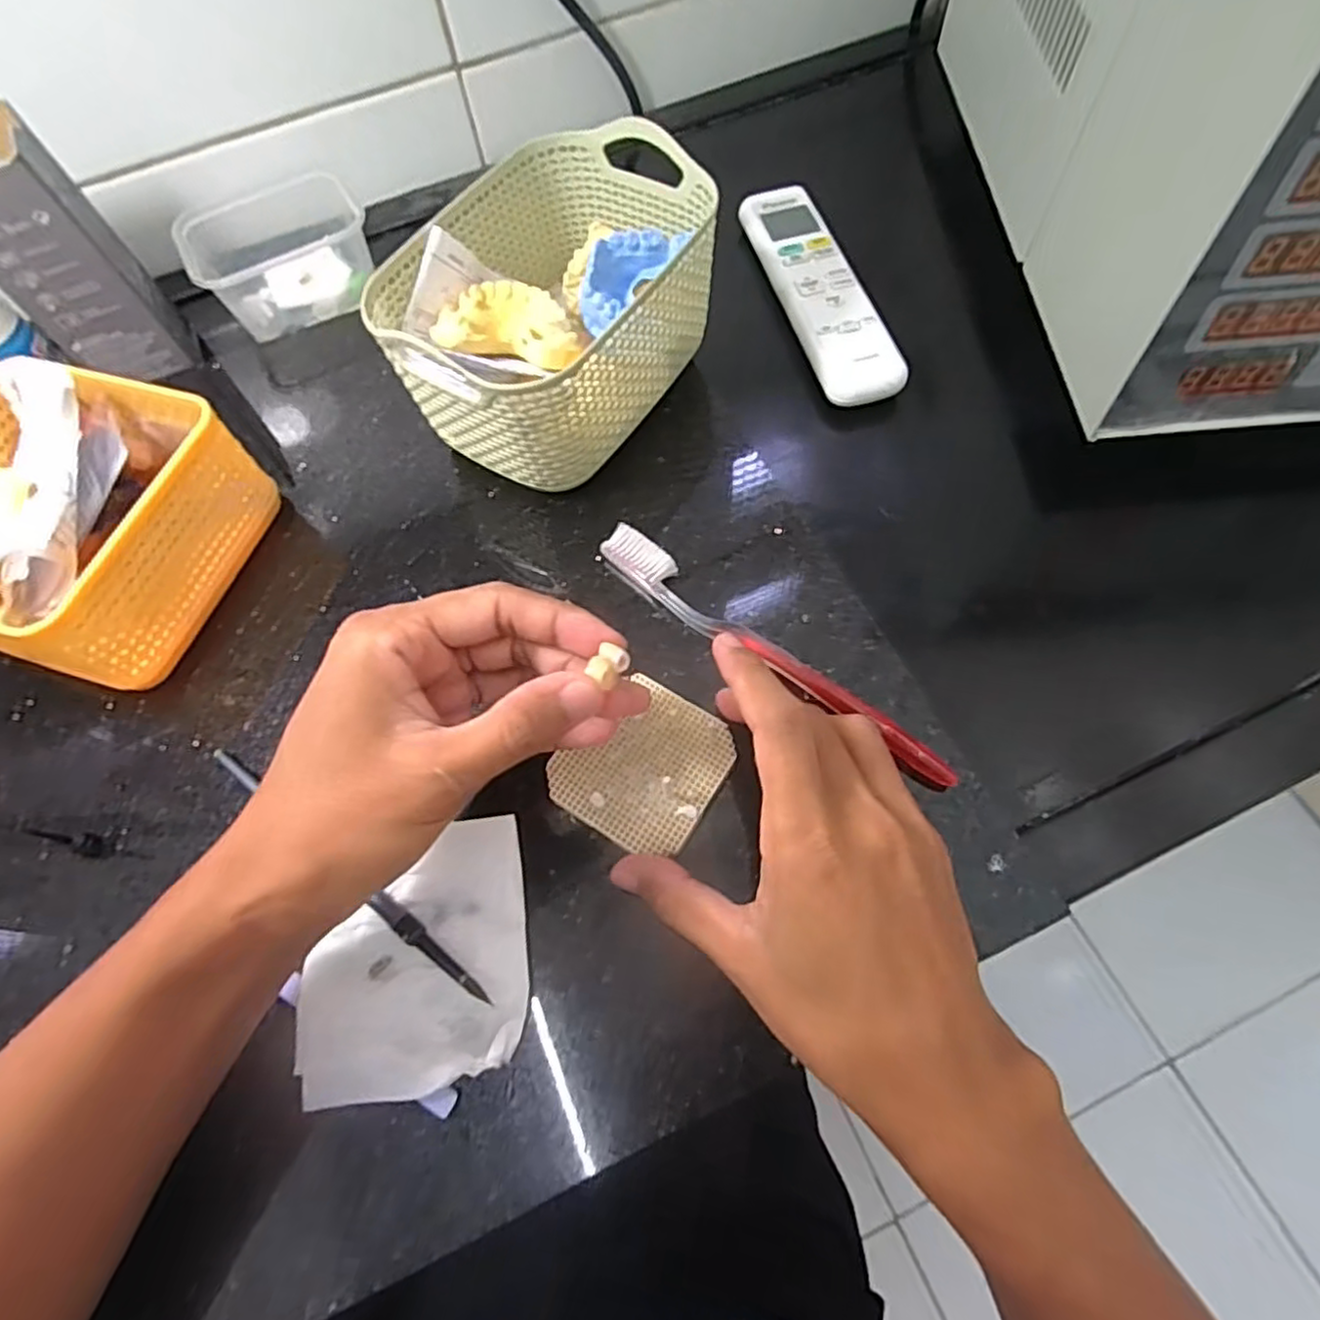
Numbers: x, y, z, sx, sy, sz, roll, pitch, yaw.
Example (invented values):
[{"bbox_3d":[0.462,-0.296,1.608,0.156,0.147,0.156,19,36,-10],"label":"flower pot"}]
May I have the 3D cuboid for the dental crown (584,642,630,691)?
[{"bbox_3d":[-0.016,0.001,0.220,0.009,0.009,0.015,24,69,13],"label":"dental crown"}]

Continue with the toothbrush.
[{"bbox_3d":[0.046,-0.004,0.310,0.189,0.014,0.019,39,74,18],"label":"toothbrush"}]

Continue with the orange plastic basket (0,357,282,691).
[{"bbox_3d":[-0.283,-0.068,0.330,0.131,0.071,0.137,14,68,10],"label":"orange plastic basket"}]

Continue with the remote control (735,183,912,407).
[{"bbox_3d":[0.097,-0.228,0.421,0.049,0.013,0.180,-15,66,-3],"label":"remote control"}]

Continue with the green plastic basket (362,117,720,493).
[{"bbox_3d":[-0.053,-0.177,0.356,0.114,0.087,0.167,28,71,15],"label":"green plastic basket"}]

